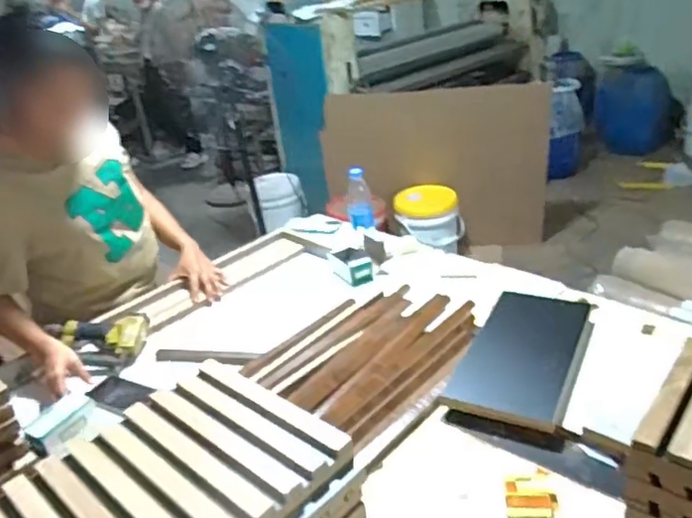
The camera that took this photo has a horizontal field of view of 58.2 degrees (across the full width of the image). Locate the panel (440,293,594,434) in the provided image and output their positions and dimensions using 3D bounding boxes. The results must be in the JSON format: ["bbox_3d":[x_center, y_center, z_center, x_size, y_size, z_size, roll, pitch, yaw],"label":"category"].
[{"bbox_3d":[0.337,0.169,1.159,0.199,0.022,0.374,9,31,29],"label":"panel"}]

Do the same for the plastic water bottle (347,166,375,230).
[{"bbox_3d":[0.035,-0.146,1.610,0.066,0.166,0.075,-9,27,-3],"label":"plastic water bottle"}]

